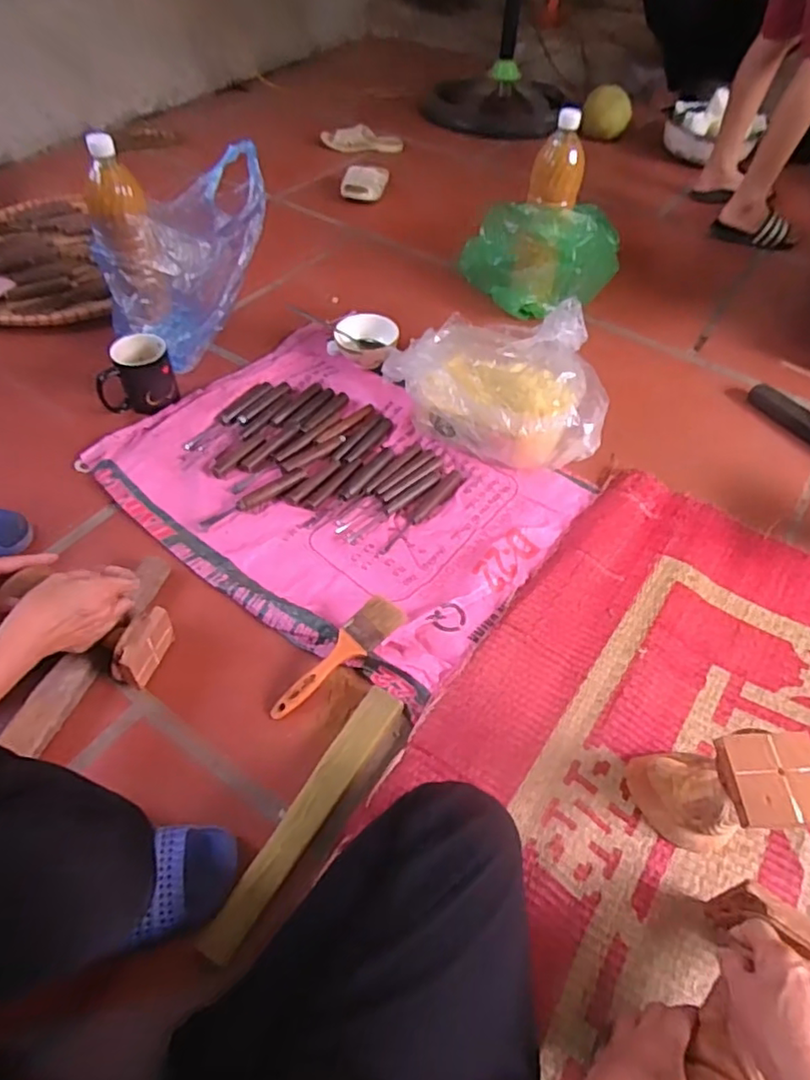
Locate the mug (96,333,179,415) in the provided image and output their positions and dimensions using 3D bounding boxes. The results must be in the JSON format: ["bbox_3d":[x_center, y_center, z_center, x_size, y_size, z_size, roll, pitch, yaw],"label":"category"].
[{"bbox_3d":[-0.416,-0.254,0.948,0.108,0.097,0.075,-10,54,-10],"label":"mug"}]

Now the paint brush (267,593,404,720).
[{"bbox_3d":[-0.077,0.136,0.702,0.047,0.013,0.181,42,76,14],"label":"paint brush"}]

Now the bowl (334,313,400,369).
[{"bbox_3d":[-0.066,-0.336,1.046,0.105,0.057,0.105,1,52,-1],"label":"bowl"}]

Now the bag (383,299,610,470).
[{"bbox_3d":[0.134,-0.227,0.907,0.275,0.152,0.239,-13,54,-11],"label":"bag"}]

